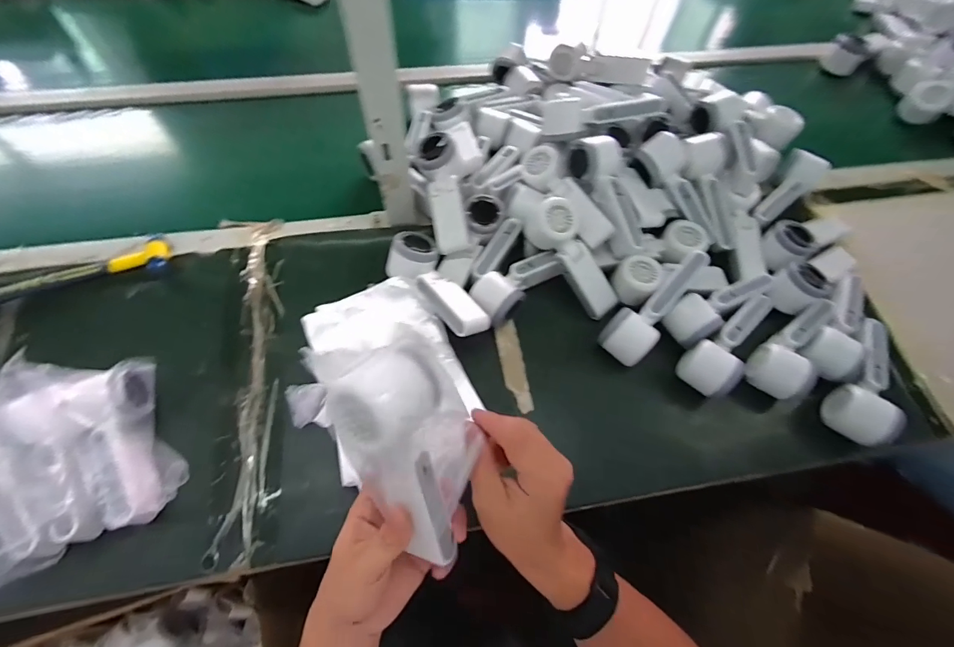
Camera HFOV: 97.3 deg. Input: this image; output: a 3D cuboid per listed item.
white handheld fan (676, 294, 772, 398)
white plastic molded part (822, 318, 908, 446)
[{"bbox_3d":[0.328,0.026,0.533,0.165,0.051,0.059,-35,70,-18],"label":"white handheld fan"},{"bbox_3d":[0.479,0.063,0.511,0.046,0.081,0.170,30,68,10],"label":"white plastic molded part"}]

